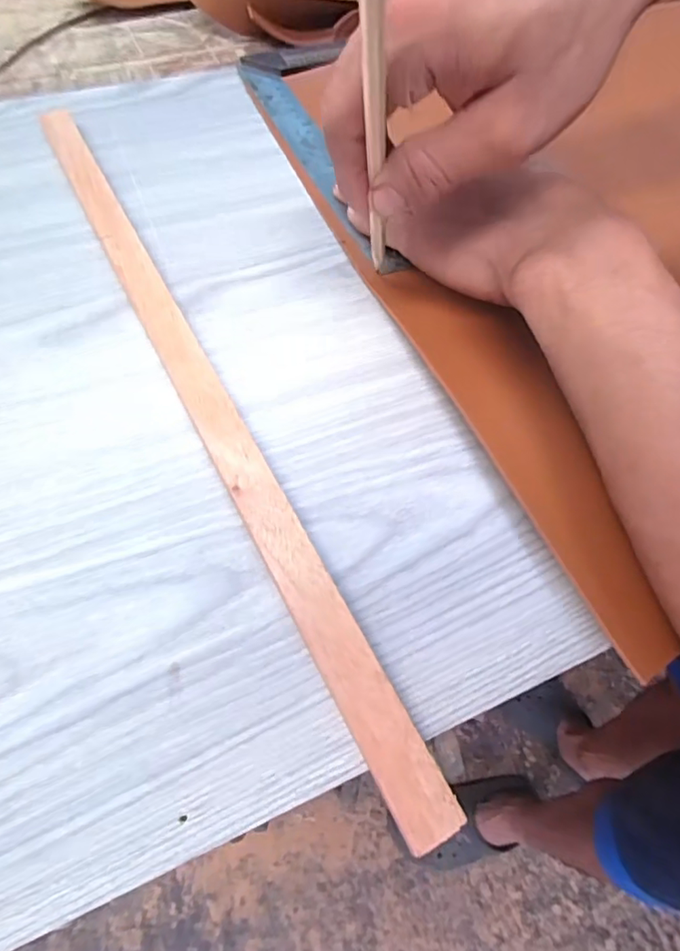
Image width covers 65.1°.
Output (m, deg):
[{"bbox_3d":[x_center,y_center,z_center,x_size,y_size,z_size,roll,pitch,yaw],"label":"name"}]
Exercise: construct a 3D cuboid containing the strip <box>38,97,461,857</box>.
[{"bbox_3d":[-0.077,-0.055,0.260,0.020,0.013,0.438,-25,64,-16],"label":"strip"}]

